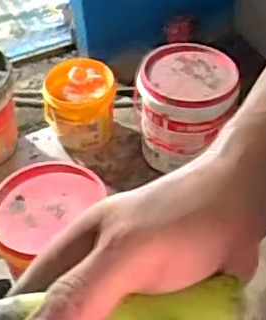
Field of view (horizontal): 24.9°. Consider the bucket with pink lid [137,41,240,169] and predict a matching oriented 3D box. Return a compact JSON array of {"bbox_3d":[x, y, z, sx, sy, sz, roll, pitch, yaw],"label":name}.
[{"bbox_3d":[0.183,-0.188,1.973,0.296,0.288,0.302,2,46,6],"label":"bucket with pink lid"}]

